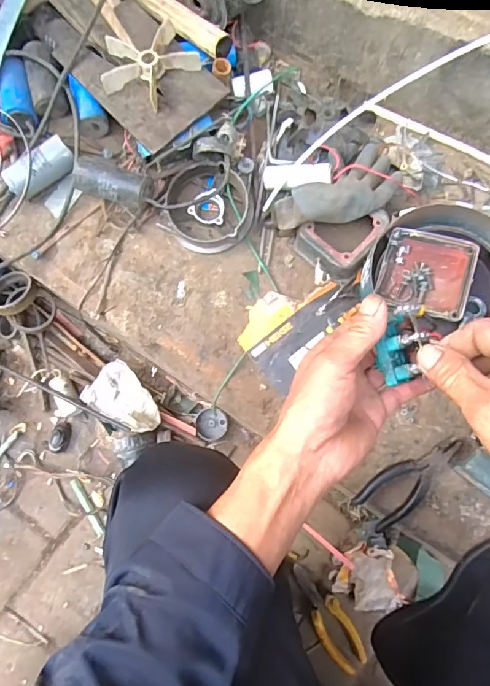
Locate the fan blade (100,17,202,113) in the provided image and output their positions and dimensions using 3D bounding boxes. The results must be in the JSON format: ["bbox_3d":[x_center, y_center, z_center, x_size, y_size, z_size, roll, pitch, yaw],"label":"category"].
[{"bbox_3d":[-0.135,-0.390,0.650,0.136,0.026,0.116,-22,76,-4],"label":"fan blade"}]

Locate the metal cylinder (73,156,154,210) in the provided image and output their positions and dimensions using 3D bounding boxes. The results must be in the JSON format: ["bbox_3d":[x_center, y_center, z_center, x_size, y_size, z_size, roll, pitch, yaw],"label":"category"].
[{"bbox_3d":[-0.188,-0.227,0.670,0.112,0.057,0.052,24,77,7],"label":"metal cylinder"}]

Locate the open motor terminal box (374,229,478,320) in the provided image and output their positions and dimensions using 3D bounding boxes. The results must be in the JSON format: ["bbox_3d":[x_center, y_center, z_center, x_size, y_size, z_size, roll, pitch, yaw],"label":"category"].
[{"bbox_3d":[0.232,-0.090,0.590,0.108,0.022,0.104,19,76,6],"label":"open motor terminal box"}]

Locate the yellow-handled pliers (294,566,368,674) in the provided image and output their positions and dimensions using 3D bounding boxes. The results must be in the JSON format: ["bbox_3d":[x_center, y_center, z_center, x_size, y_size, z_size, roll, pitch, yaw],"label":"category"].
[{"bbox_3d":[0.125,0.422,0.708,0.054,0.014,0.162,-31,77,-7],"label":"yellow-handled pliers"}]

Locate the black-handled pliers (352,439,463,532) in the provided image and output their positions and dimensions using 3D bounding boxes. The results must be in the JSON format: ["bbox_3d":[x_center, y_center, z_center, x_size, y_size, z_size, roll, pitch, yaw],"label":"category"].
[{"bbox_3d":[0.218,0.180,0.602,0.153,0.014,0.057,-39,77,6],"label":"black-handled pliers"}]

